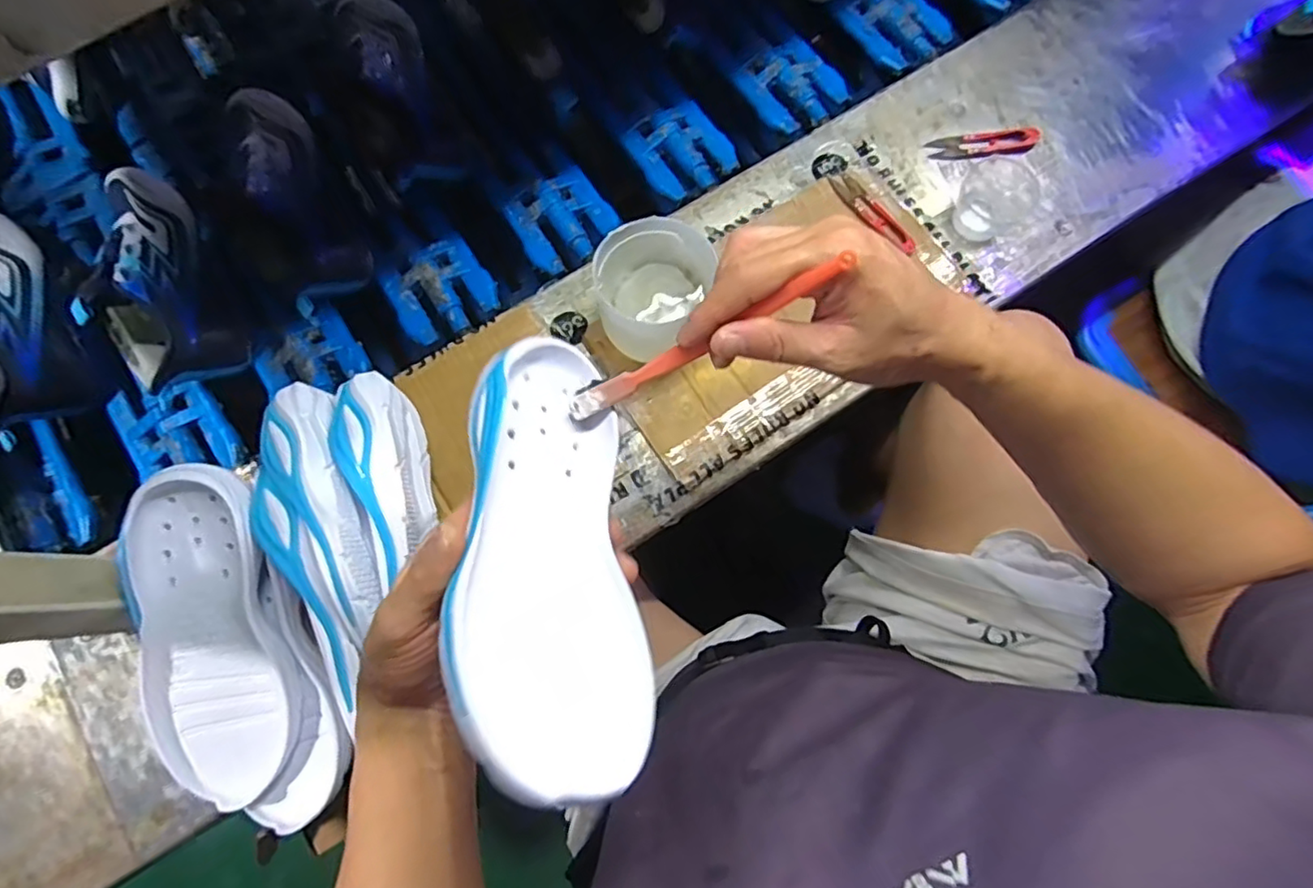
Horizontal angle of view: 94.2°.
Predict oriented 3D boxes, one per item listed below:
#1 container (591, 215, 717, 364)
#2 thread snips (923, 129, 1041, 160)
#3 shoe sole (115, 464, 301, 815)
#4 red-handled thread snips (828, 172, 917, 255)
[{"bbox_3d":[-0.009,-0.122,0.498,0.085,0.088,0.093,-1,75,2],"label":"container"},{"bbox_3d":[0.309,-0.283,0.572,0.098,0.014,0.027,-6,79,-1],"label":"thread snips"},{"bbox_3d":[-0.317,0.136,0.429,0.087,0.038,0.233,-8,94,-2],"label":"shoe sole"},{"bbox_3d":[0.194,-0.208,0.552,0.024,0.018,0.097,-37,81,-7],"label":"red-handled thread snips"}]

